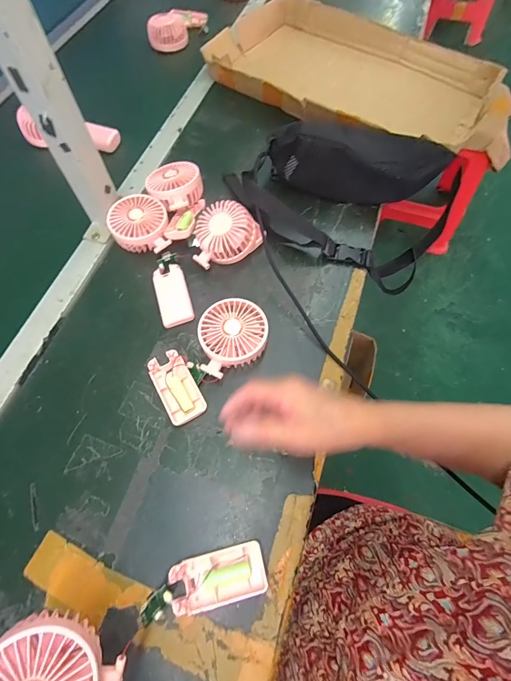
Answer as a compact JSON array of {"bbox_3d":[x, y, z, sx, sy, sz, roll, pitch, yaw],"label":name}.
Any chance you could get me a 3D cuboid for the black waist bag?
[{"bbox_3d":[0.151,-0.224,0.535,0.269,0.147,0.224,31,69,14],"label":"black waist bag"}]

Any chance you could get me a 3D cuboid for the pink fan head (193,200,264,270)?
[{"bbox_3d":[-0.041,-0.158,0.502,0.106,0.057,0.078,-6,65,-2],"label":"pink fan head"}]

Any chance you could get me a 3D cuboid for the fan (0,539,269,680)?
[{"bbox_3d":[-0.102,0.246,0.294,0.235,0.049,0.077,-7,61,-36],"label":"fan"}]

